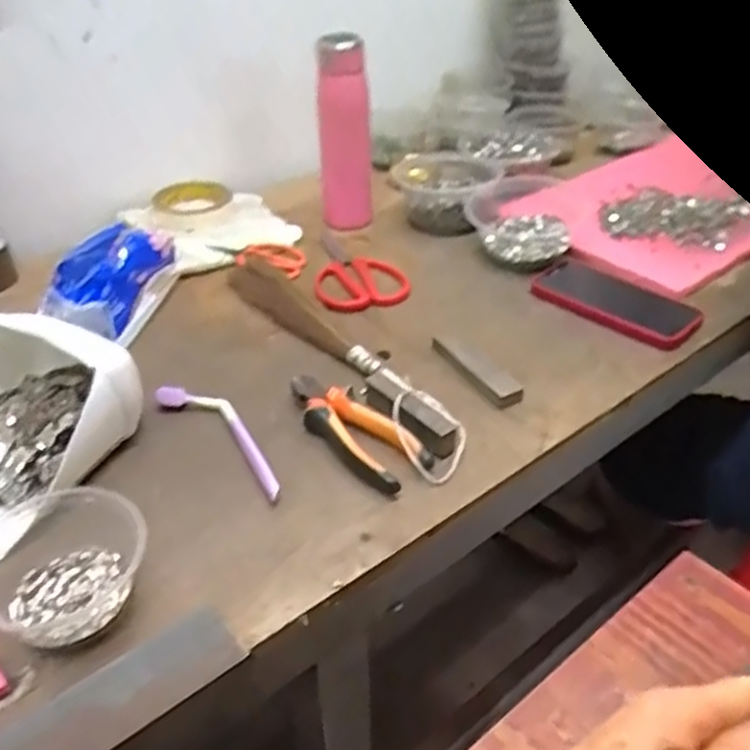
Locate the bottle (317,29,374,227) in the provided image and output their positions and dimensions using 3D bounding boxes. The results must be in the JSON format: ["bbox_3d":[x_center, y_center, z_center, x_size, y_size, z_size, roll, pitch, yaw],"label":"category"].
[{"bbox_3d":[-0.036,-0.285,0.859,0.064,0.212,0.063,-3,37,-2],"label":"bottle"}]

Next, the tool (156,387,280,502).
[{"bbox_3d":[-0.118,0.047,0.595,0.153,0.022,0.043,31,47,32],"label":"tool"}]

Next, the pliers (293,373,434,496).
[{"bbox_3d":[-0.022,0.042,0.594,0.146,0.026,0.049,29,47,34],"label":"pliers"}]

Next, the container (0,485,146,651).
[{"bbox_3d":[-0.215,0.127,0.479,0.111,0.037,0.110,0,39,0],"label":"container"}]

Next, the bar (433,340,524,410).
[{"bbox_3d":[0.096,-0.007,0.668,0.030,0.018,0.110,-19,40,-22],"label":"bar"}]

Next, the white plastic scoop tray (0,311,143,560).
[{"bbox_3d":[-0.284,0.033,0.561,0.152,0.087,0.188,18,42,20],"label":"white plastic scoop tray"}]

